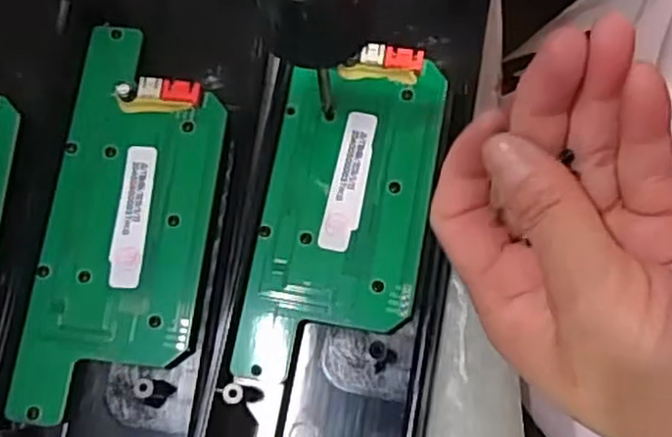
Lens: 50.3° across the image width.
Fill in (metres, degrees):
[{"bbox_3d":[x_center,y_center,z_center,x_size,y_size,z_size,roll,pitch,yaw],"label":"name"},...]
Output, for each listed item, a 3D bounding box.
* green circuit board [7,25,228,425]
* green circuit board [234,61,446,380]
[{"bbox_3d":[-0.070,-0.001,0.239,0.054,0.015,0.131,6,76,3],"label":"green circuit board"},{"bbox_3d":[0.003,0.000,0.240,0.054,0.004,0.110,9,76,5],"label":"green circuit board"}]

